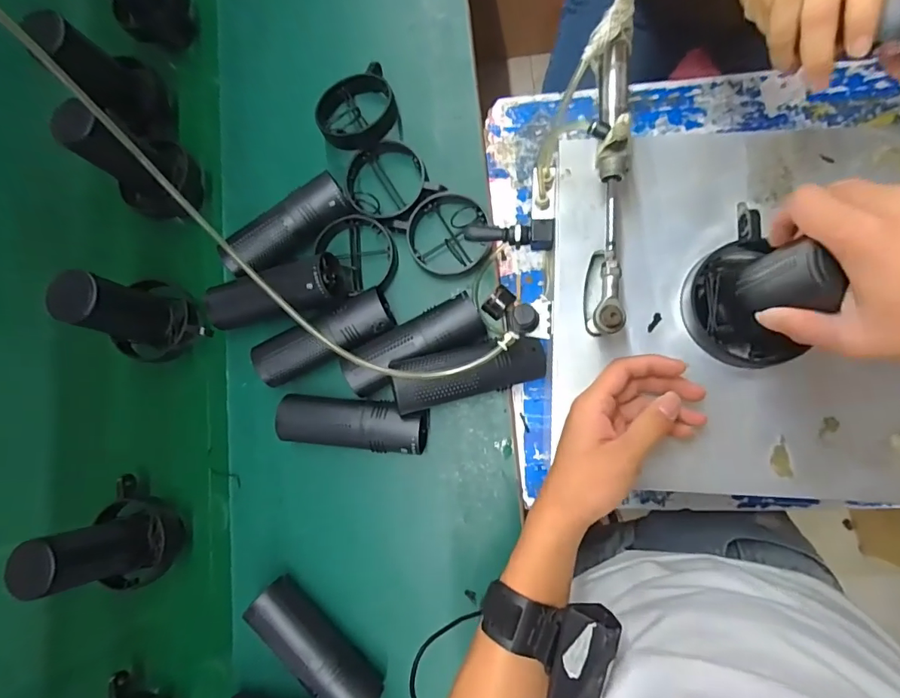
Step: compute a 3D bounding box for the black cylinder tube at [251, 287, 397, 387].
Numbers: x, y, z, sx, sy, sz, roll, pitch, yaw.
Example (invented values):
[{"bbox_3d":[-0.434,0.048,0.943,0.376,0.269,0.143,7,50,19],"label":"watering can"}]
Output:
[{"bbox_3d":[-0.144,-0.011,0.552,0.162,0.067,0.058,-21,80,5],"label":"black cylinder tube"}]

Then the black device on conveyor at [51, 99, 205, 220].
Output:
[{"bbox_3d":[-0.371,-0.217,0.559,0.077,0.148,0.089,24,86,10],"label":"black device on conveyor"}]

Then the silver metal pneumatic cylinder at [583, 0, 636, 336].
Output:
[{"bbox_3d":[0.115,-0.130,0.345,0.030,0.042,0.237,2,83,8],"label":"silver metal pneumatic cylinder"}]

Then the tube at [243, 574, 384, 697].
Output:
[{"bbox_3d":[-0.143,0.320,0.503,0.163,0.047,0.049,37,89,11],"label":"tube"}]

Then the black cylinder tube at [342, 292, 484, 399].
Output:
[{"bbox_3d":[-0.041,-0.004,0.530,0.164,0.053,0.057,-27,80,4],"label":"black cylinder tube"}]

